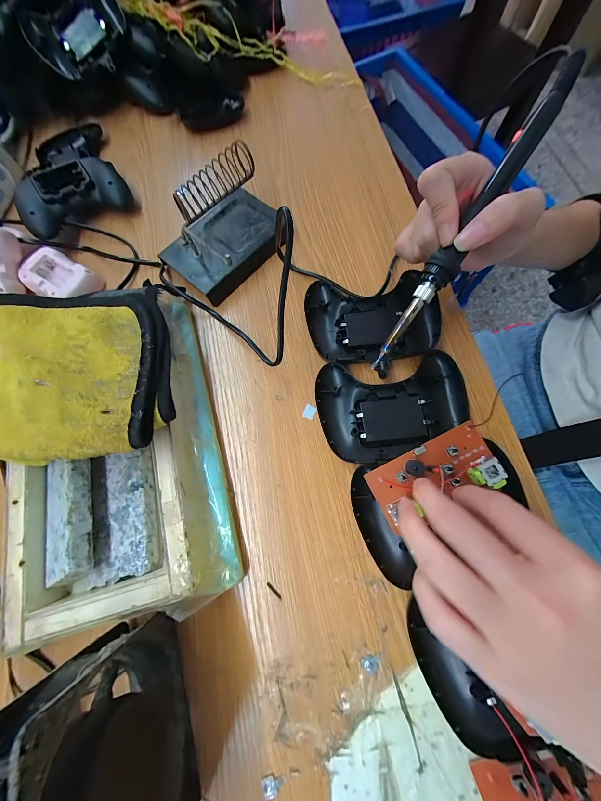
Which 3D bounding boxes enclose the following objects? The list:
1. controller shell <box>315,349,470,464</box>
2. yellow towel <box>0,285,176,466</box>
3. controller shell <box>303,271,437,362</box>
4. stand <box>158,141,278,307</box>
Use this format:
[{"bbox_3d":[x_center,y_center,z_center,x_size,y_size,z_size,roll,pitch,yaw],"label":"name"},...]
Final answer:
[{"bbox_3d":[0.079,0.003,0.238,0.122,0.023,0.086,-13,73,0],"label":"controller shell"},{"bbox_3d":[-0.173,-0.027,0.212,0.128,0.028,0.149,-13,72,-2],"label":"yellow towel"},{"bbox_3d":[0.066,-0.078,0.260,0.115,0.026,0.087,-7,73,2],"label":"controller shell"},{"bbox_3d":[-0.080,-0.185,0.285,0.094,0.062,0.136,43,81,15],"label":"stand"}]

